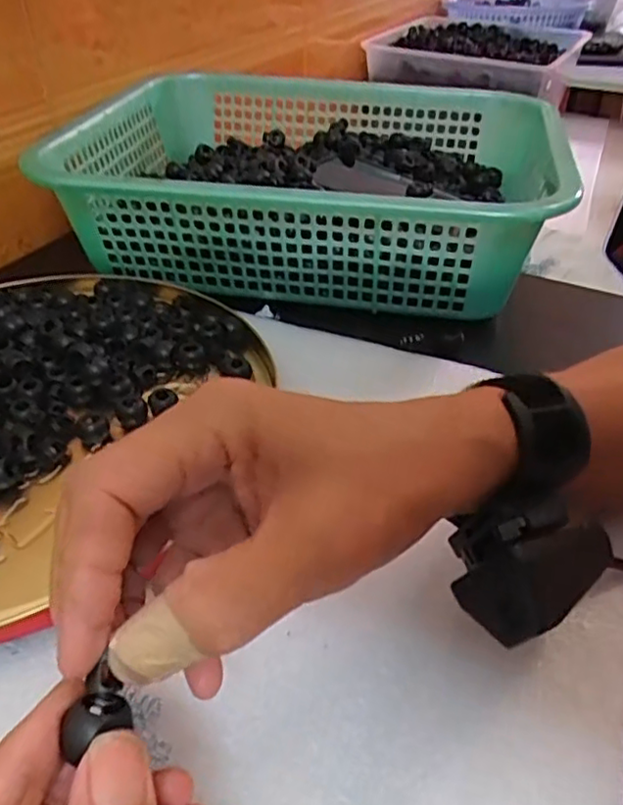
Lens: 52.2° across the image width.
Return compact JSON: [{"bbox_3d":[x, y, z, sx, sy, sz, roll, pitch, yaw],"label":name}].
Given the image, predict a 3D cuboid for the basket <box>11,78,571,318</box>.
[{"bbox_3d":[-0.009,-0.186,0.522,0.356,0.099,0.277,11,41,8],"label":"basket"}]

